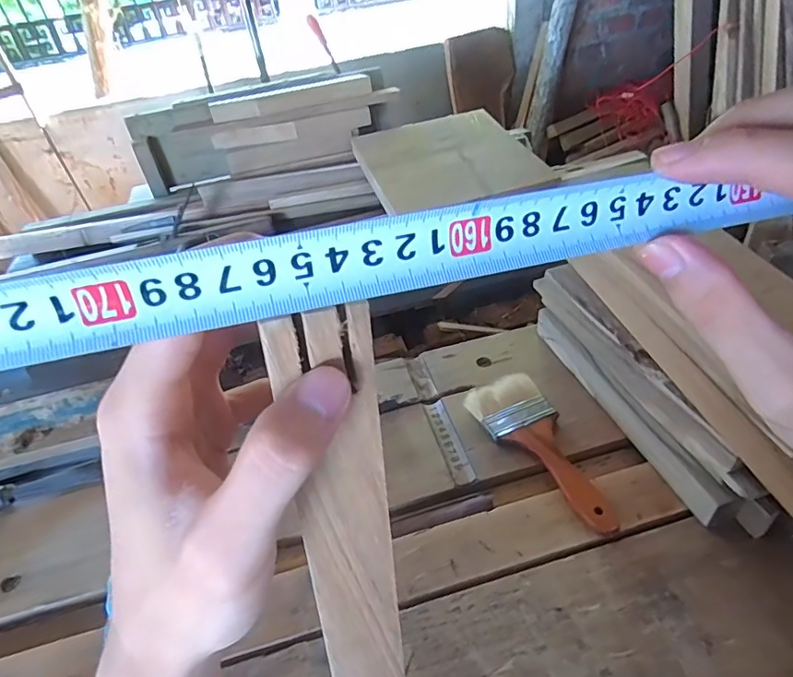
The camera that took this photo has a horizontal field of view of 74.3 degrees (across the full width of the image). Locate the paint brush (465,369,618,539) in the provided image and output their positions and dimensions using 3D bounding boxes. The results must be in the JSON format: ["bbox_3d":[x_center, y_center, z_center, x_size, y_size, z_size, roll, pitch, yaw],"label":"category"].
[{"bbox_3d":[0.142,0.103,0.496,0.070,0.016,0.179,-21,42,-16],"label":"paint brush"}]

